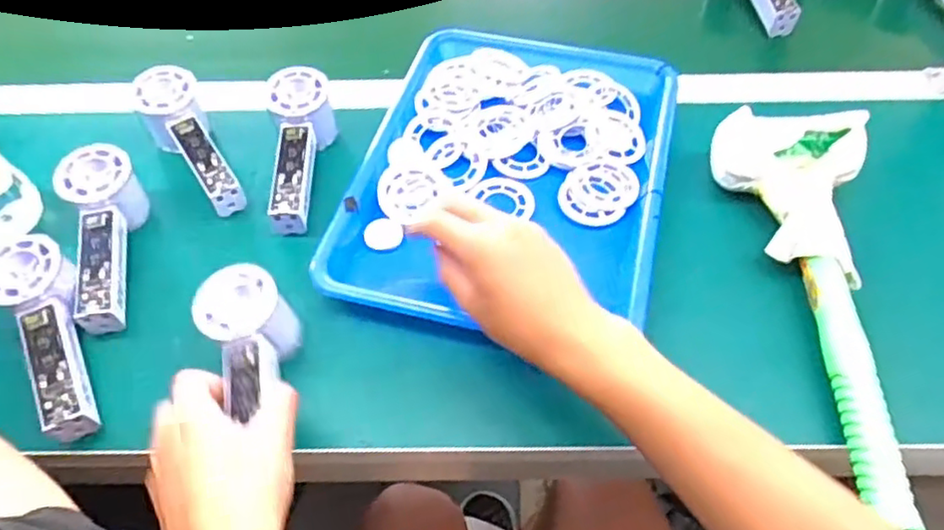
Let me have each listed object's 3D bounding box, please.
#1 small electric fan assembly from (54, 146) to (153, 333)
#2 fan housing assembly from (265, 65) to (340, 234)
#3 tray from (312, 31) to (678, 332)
[{"bbox_3d":[-0.285,-0.018,0.522,0.053,0.070,0.150,-16,54,-11],"label":"small electric fan assembly"},{"bbox_3d":[-0.147,-0.100,0.570,0.052,0.061,0.142,-6,53,-4],"label":"fan housing assembly"},{"bbox_3d":[0.040,-0.087,0.587,0.251,0.042,0.334,11,54,9],"label":"tray"}]

